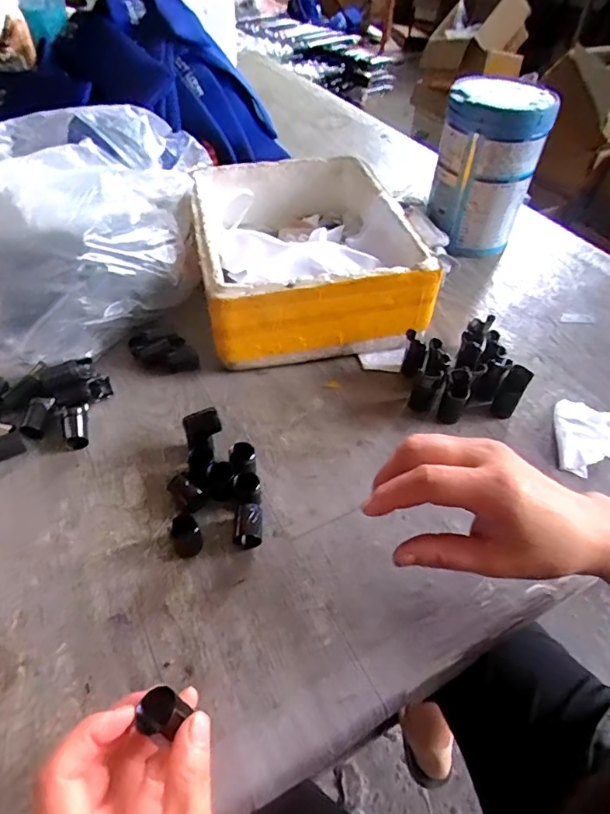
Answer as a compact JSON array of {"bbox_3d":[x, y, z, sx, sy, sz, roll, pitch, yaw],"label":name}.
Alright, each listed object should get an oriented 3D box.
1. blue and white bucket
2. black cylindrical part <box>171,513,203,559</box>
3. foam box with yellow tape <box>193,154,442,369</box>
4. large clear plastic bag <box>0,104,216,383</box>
[{"bbox_3d":[0.236,-0.317,0.662,0.119,0.185,0.153,17,49,12],"label":"blue and white bucket"},{"bbox_3d":[-0.091,0.100,0.385,0.020,0.033,0.020,2,48,-2],"label":"black cylindrical part"},{"bbox_3d":[-0.007,-0.182,0.592,0.236,0.109,0.274,-8,49,-10],"label":"foam box with yellow tape"},{"bbox_3d":[-0.266,-0.203,0.550,0.263,0.174,0.349,2,48,-1],"label":"large clear plastic bag"}]

